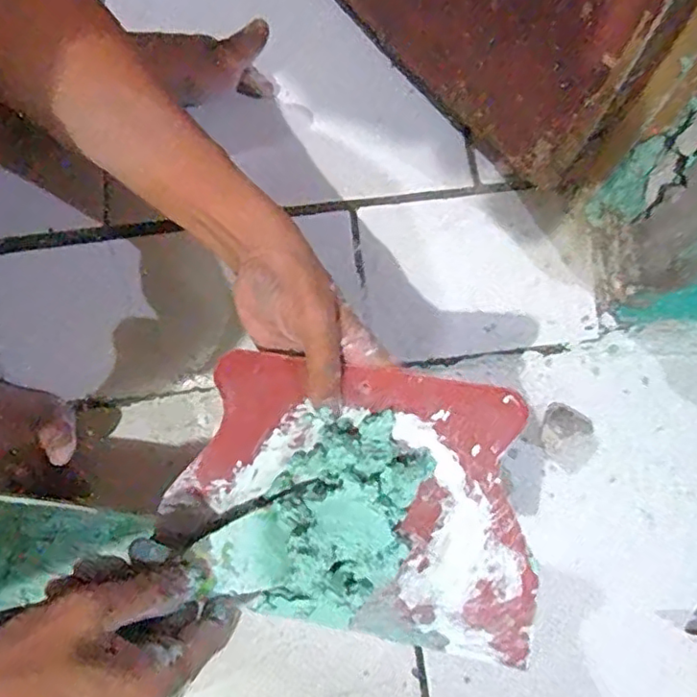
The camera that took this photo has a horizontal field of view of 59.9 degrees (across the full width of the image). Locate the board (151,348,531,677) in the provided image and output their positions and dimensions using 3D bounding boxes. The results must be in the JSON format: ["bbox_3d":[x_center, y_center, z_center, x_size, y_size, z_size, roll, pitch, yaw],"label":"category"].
[{"bbox_3d":[0.003,0.082,0.334,0.195,0.039,0.140,9,73,3],"label":"board"}]

